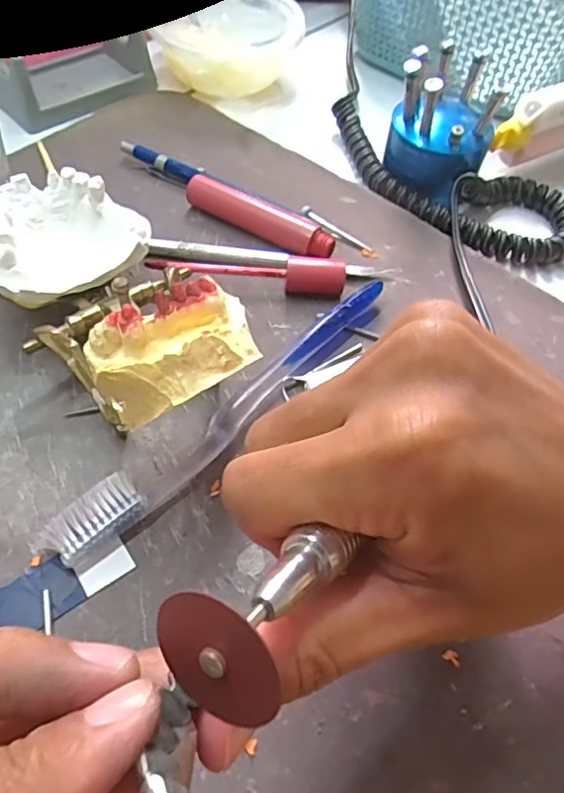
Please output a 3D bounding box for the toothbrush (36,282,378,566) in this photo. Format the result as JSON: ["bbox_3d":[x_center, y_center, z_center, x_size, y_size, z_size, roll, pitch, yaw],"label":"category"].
[{"bbox_3d":[-0.016,0.005,0.248,0.186,0.015,0.021,-38,67,-26],"label":"toothbrush"}]

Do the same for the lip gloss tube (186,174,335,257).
[{"bbox_3d":[-0.012,-0.096,0.315,0.088,0.016,0.015,30,59,15],"label":"lip gloss tube"}]

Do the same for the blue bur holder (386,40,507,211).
[{"bbox_3d":[0.092,-0.156,0.330,0.058,0.071,0.065,17,56,6],"label":"blue bur holder"}]

